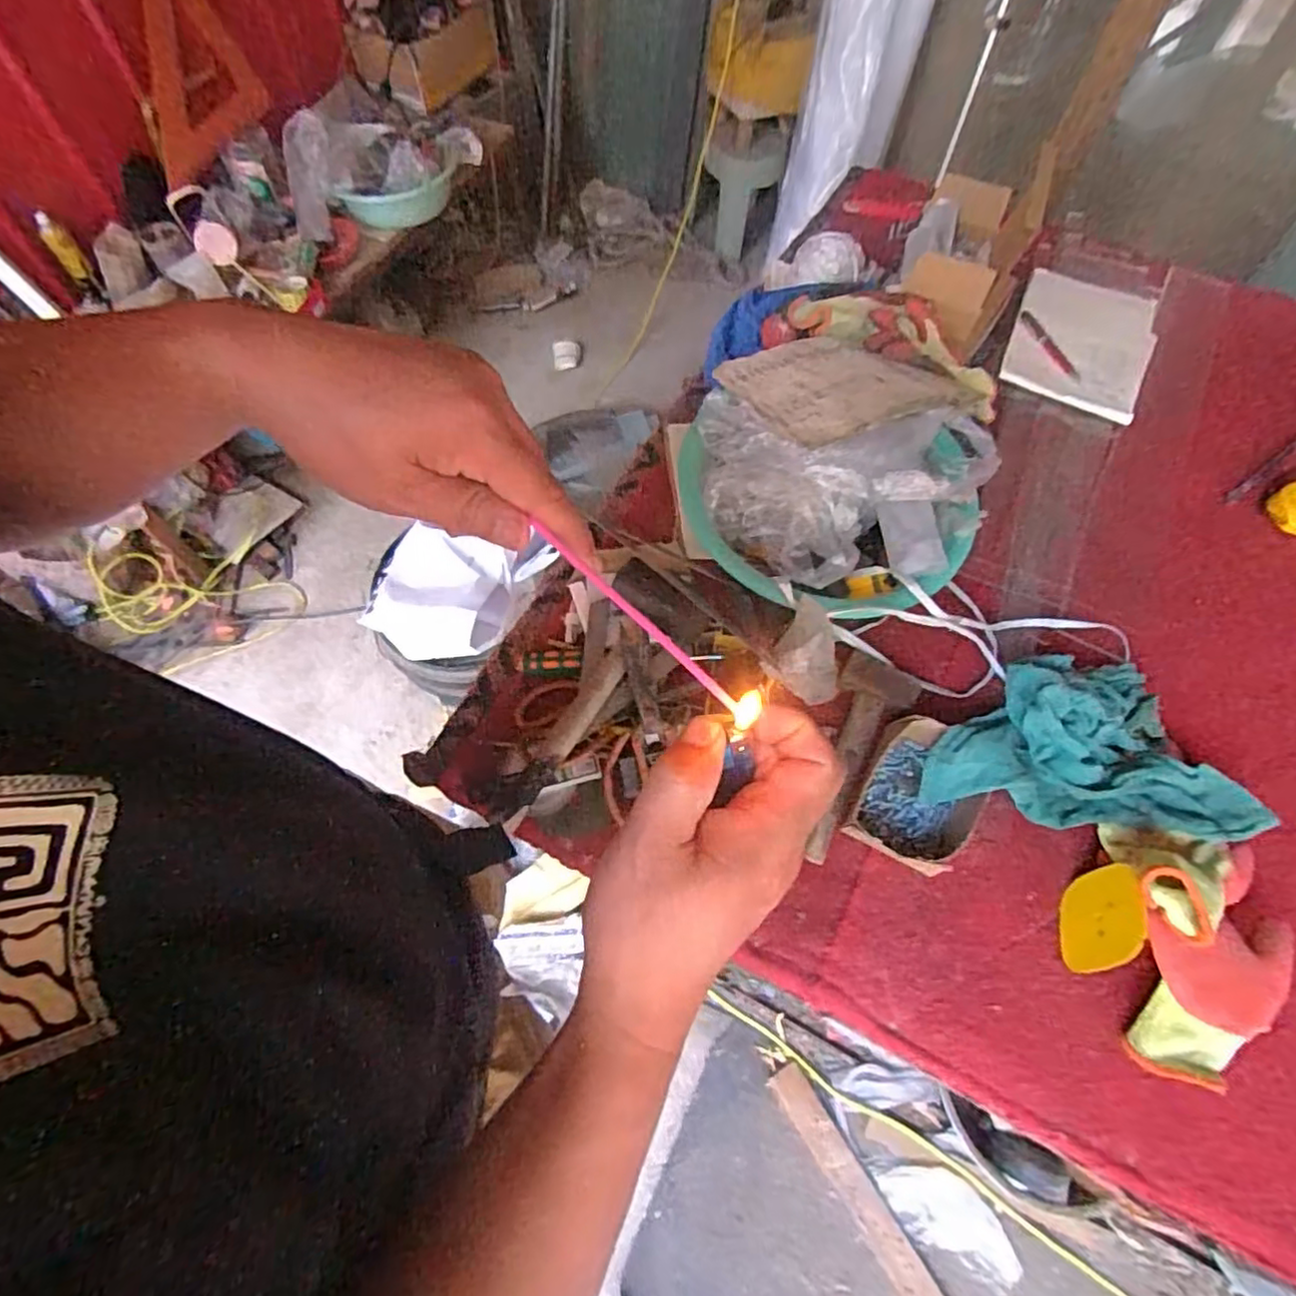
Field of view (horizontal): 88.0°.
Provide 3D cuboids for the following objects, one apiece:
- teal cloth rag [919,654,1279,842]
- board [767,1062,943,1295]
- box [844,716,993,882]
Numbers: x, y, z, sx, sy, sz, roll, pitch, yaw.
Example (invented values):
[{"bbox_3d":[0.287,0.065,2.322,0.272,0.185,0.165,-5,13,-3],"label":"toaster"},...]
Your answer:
[{"bbox_3d":[0.425,0.087,0.674,0.298,0.082,0.178,10,63,1],"label":"teal cloth rag"},{"bbox_3d":[0.399,1.010,1.208,0.066,0.013,0.512,-32,67,-15],"label":"board"},{"bbox_3d":[0.266,0.145,0.650,0.113,0.046,0.142,28,65,10],"label":"box"}]

